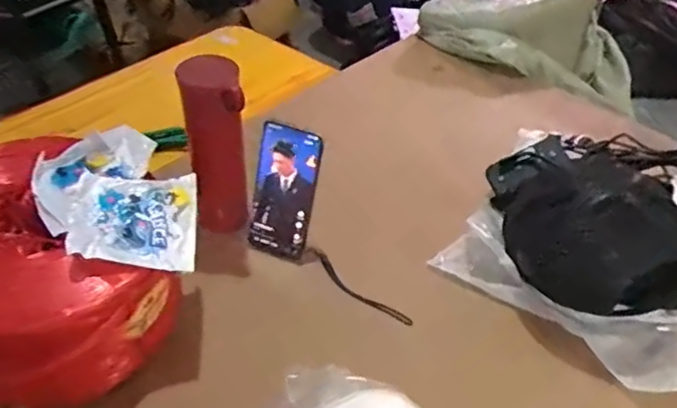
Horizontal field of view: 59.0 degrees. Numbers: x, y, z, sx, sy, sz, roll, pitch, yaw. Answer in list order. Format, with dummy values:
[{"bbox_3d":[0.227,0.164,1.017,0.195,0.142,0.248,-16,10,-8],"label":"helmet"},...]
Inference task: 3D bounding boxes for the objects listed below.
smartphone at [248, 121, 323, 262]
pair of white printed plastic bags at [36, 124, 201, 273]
[{"bbox_3d":[-0.064,-0.012,0.695,0.067,0.157,0.015,15,22,7],"label":"smartphone"},{"bbox_3d":[-0.216,-0.005,0.592,0.135,0.034,0.205,-28,50,-29],"label":"pair of white printed plastic bags"}]

